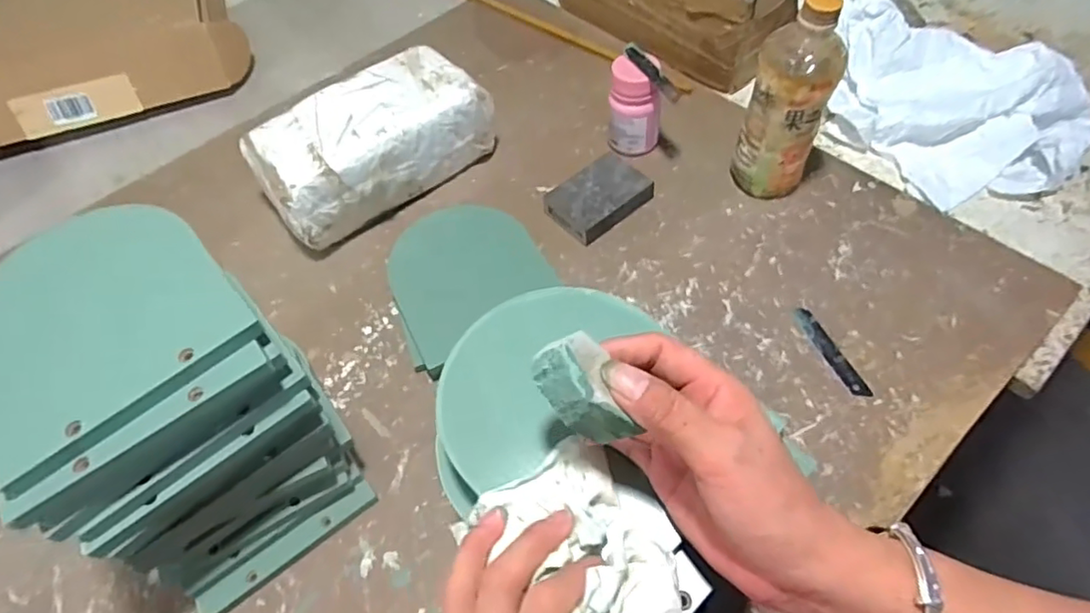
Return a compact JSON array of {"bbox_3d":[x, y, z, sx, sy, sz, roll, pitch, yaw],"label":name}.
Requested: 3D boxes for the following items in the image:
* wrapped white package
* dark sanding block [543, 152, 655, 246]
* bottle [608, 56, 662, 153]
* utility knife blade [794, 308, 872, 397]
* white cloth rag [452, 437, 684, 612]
[{"bbox_3d":[-0.180,-0.173,0.658,0.246,0.114,0.112,-35,59,-18],"label":"wrapped white package"},{"bbox_3d":[0.056,-0.117,0.641,0.102,0.029,0.070,-36,60,-18],"label":"dark sanding block"},{"bbox_3d":[0.100,-0.218,0.665,0.058,0.103,0.049,6,56,9],"label":"bottle"},{"bbox_3d":[0.255,0.040,0.537,0.017,0.004,0.096,-19,56,-8],"label":"utility knife blade"},{"bbox_3d":[0.021,0.118,0.287,0.086,0.032,0.107,-29,58,-15],"label":"white cloth rag"}]

